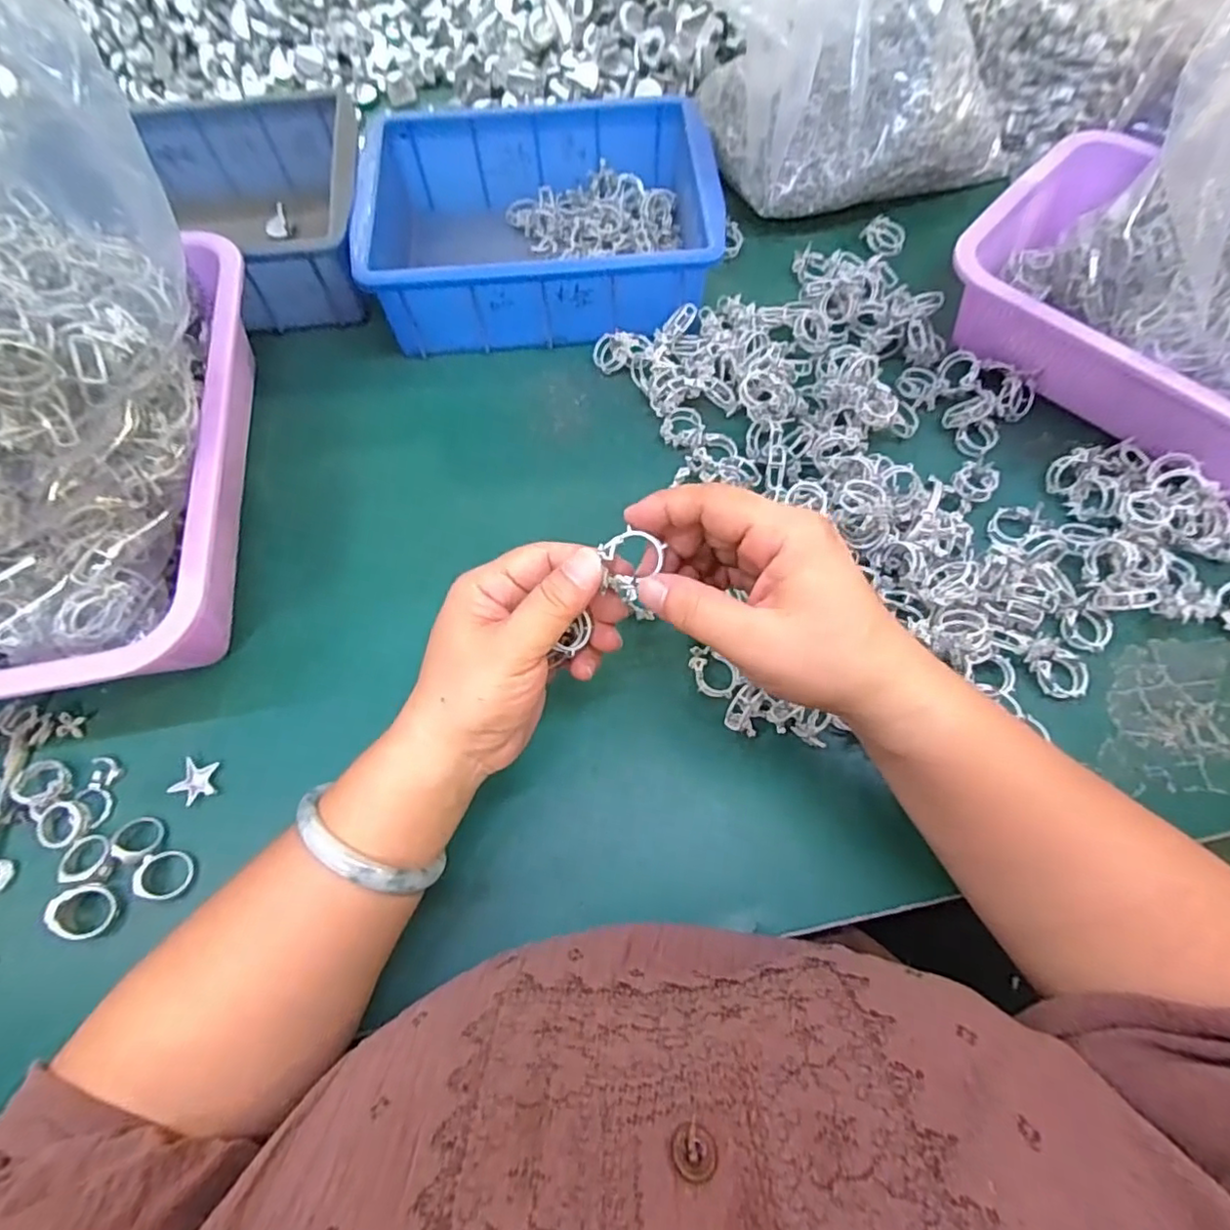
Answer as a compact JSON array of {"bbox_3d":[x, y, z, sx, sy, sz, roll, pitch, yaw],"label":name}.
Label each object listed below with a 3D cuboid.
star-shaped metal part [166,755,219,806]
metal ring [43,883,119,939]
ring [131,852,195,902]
[{"bbox_3d":[-0.230,0.091,0.335,0.022,0.006,0.023,4,68,2],"label":"star-shaped metal part"},{"bbox_3d":[-0.265,0.147,0.304,0.027,0.014,0.024,13,68,5],"label":"metal ring"},{"bbox_3d":[-0.230,0.133,0.314,0.026,0.004,0.024,8,61,-15],"label":"ring"}]

